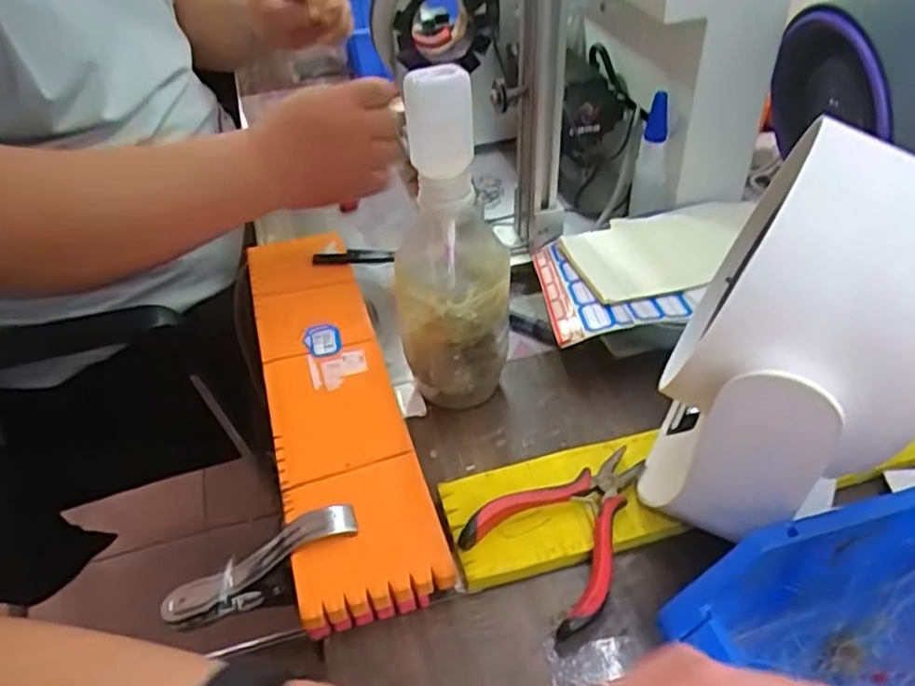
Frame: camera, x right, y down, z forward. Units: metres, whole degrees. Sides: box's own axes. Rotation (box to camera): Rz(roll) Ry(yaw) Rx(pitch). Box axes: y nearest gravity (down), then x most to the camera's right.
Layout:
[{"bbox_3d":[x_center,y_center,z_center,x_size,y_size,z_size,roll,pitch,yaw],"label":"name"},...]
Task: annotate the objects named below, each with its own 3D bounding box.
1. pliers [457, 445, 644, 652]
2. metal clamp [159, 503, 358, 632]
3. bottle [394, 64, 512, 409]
[{"bbox_3d":[0.066,0.098,0.391,0.109,0.015,0.080,-35,50,-30],"label":"pliers"},{"bbox_3d":[-0.109,0.127,0.395,0.119,0.032,0.020,-33,45,6],"label":"metal clamp"},{"bbox_3d":[-0.005,-0.050,0.442,0.072,0.222,0.059,-6,42,-3],"label":"bottle"}]

